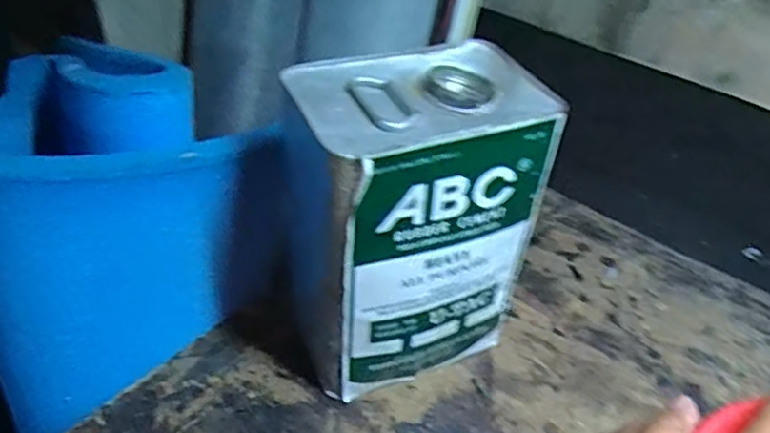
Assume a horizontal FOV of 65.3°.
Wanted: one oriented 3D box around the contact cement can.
[{"bbox_3d":[0.011,0.005,0.452,0.157,0.231,0.132,-15,43,-21],"label":"contact cement can"}]

